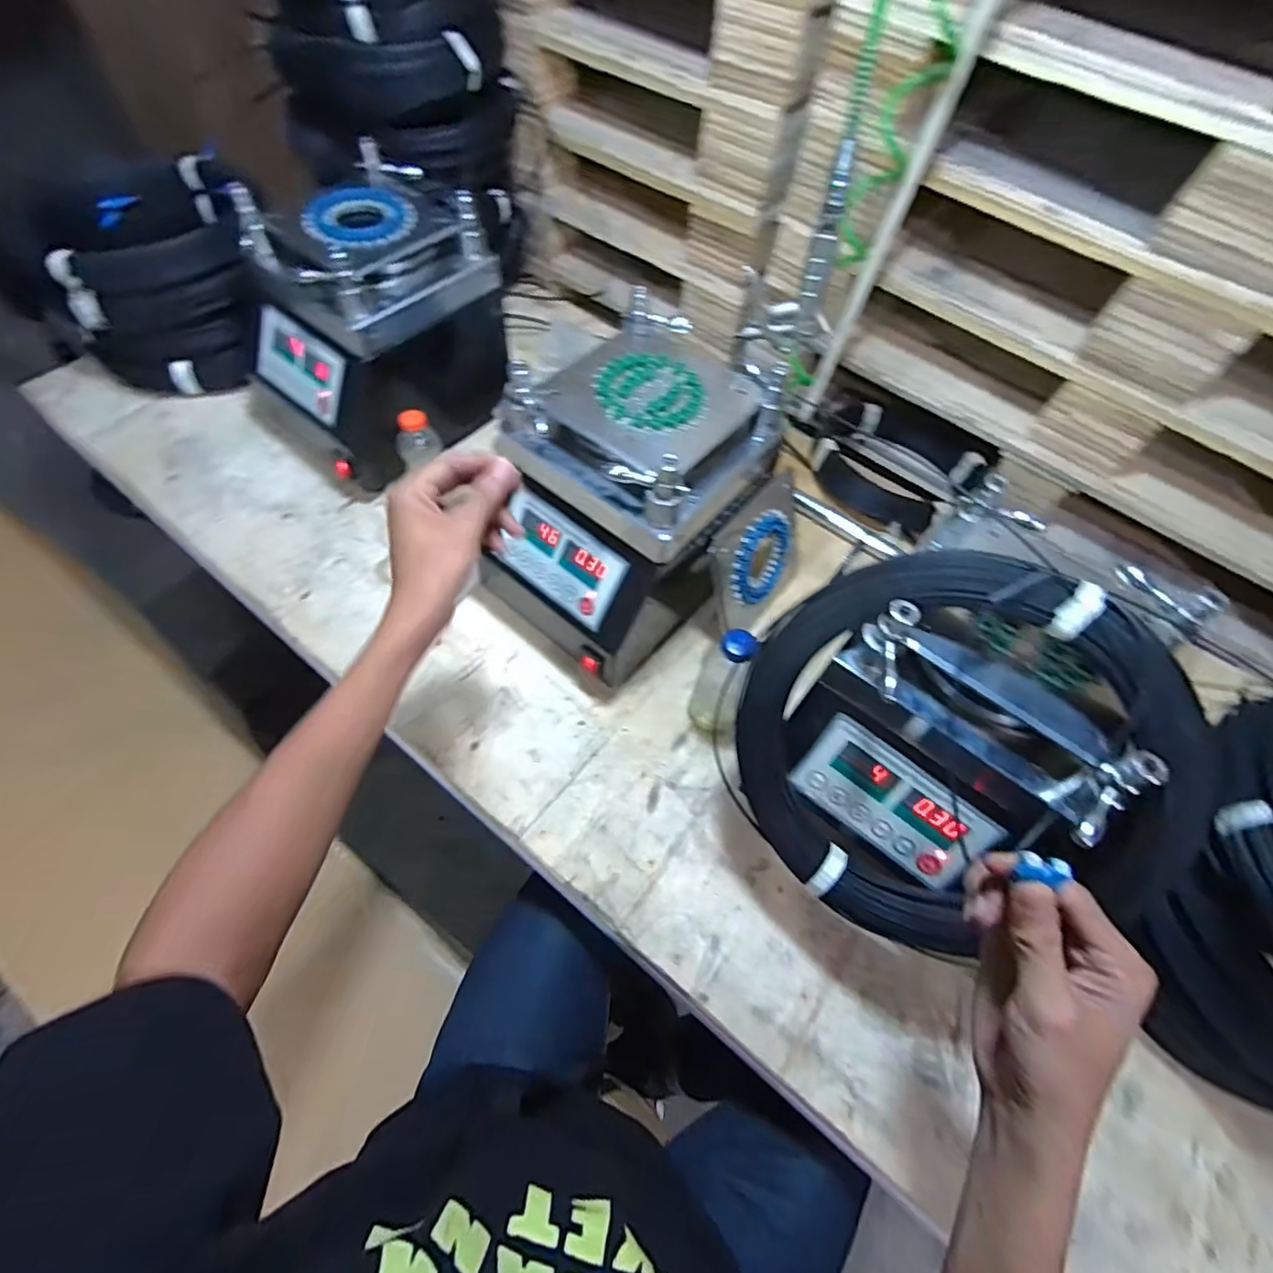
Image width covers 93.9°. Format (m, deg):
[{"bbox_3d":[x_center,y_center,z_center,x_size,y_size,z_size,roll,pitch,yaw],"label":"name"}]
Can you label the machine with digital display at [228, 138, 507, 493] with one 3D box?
[{"bbox_3d":[-0.340,-0.403,0.790,0.225,0.273,0.297,41,66,18],"label":"machine with digital display"}]

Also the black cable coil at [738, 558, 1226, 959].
[{"bbox_3d":[0.228,0.088,0.457,0.299,0.308,0.047,50,34,11],"label":"black cable coil"}]

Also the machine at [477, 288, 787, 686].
[{"bbox_3d":[-0.011,-0.147,0.674,0.216,0.278,0.278,40,65,17],"label":"machine"}]

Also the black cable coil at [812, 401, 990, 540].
[{"bbox_3d":[0.385,-0.271,0.920,0.220,0.067,0.267,-40,70,-23],"label":"black cable coil"}]

